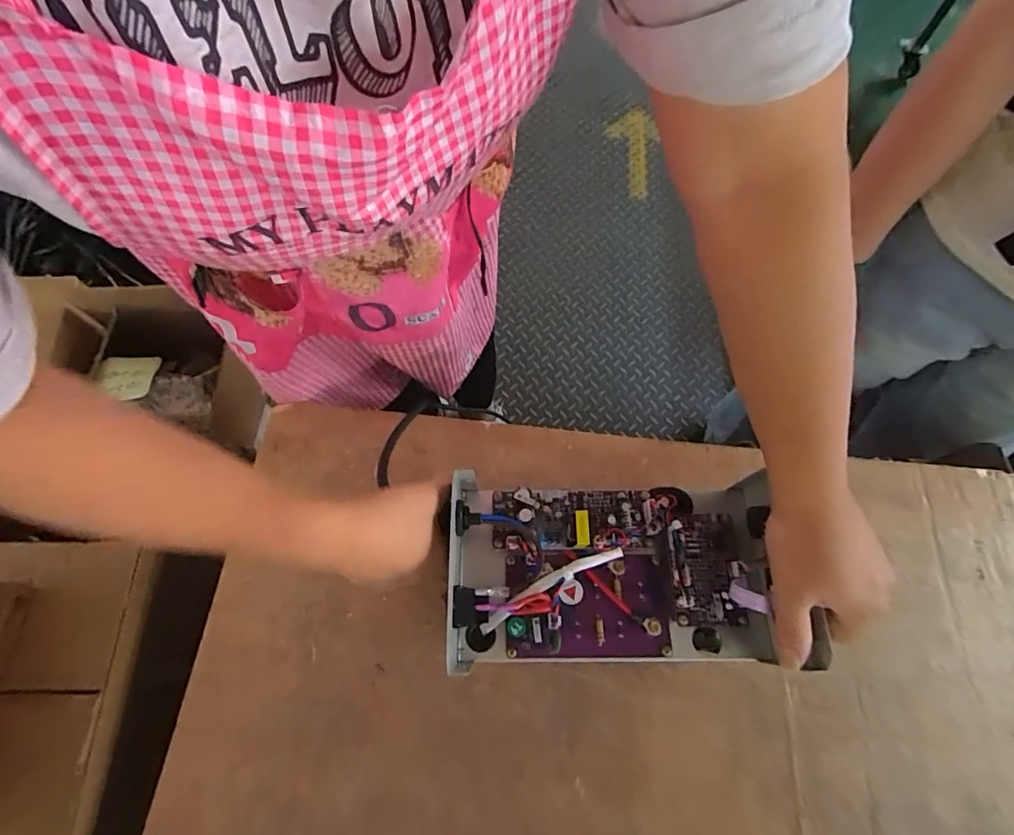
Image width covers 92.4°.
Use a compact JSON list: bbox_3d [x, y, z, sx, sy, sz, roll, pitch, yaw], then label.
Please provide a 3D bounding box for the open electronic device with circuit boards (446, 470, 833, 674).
[{"bbox_3d":[0.090,0.130,0.414,0.267,0.090,0.142,-2,69,0],"label":"open electronic device with circuit boards"}]

